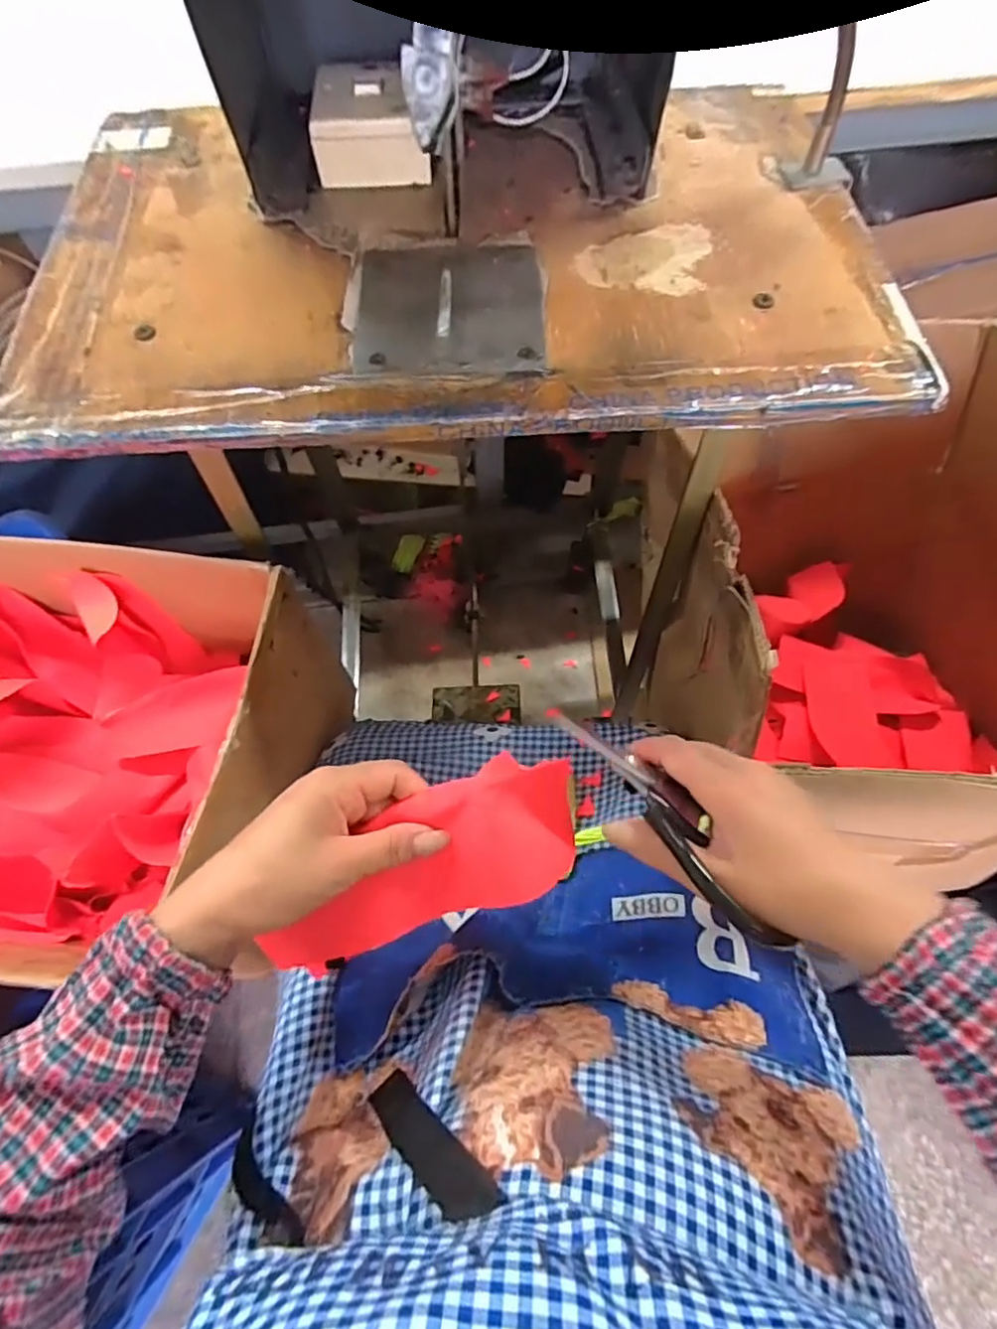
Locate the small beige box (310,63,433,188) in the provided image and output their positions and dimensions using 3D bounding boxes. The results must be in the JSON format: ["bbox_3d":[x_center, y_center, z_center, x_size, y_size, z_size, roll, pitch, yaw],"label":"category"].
[{"bbox_3d":[-0.100,-0.424,0.479,0.088,0.042,0.089,-5,66,-2],"label":"small beige box"}]

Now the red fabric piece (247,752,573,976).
[{"bbox_3d":[-0.049,0.118,0.353,0.199,0.026,0.076,-28,94,12],"label":"red fabric piece"}]

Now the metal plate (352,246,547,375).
[{"bbox_3d":[-0.034,-0.248,0.421,0.126,0.006,0.132,0,66,0],"label":"metal plate"}]

